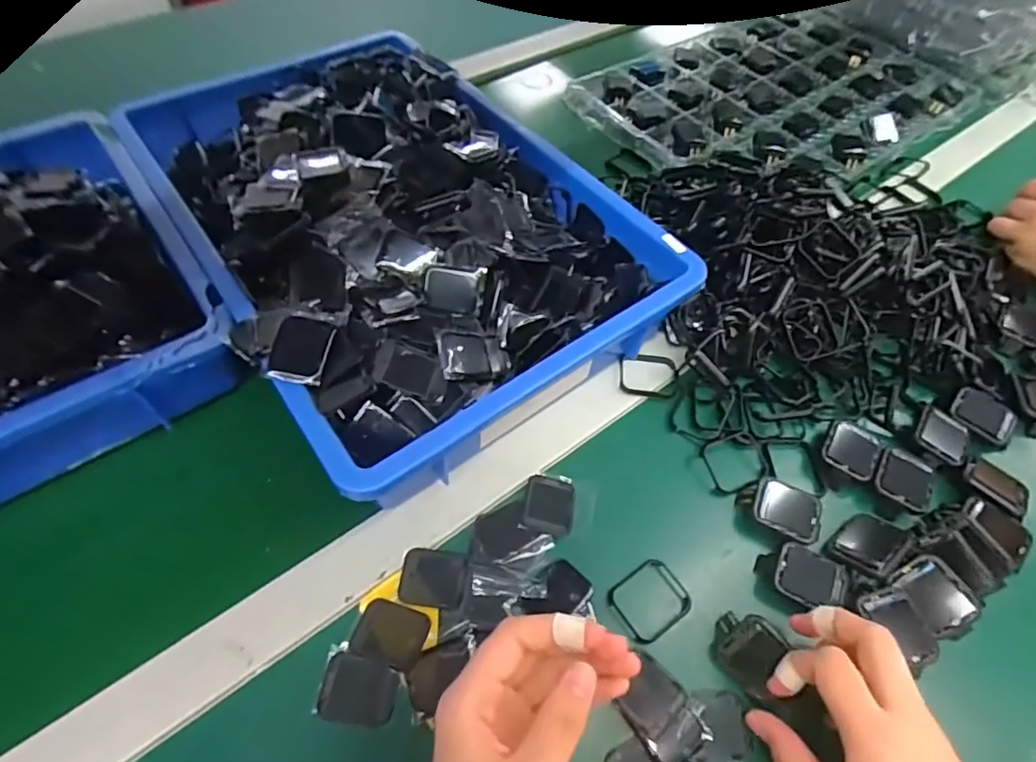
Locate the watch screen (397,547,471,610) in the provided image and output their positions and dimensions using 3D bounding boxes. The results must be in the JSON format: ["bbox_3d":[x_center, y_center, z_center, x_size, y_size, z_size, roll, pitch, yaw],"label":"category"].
[{"bbox_3d":[-0.051,0.119,0.330,0.039,0.004,0.033,9,57,2],"label":"watch screen"}]

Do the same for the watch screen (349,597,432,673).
[{"bbox_3d":[-0.073,0.145,0.312,0.040,0.004,0.031,16,58,7],"label":"watch screen"}]

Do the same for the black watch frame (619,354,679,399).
[{"bbox_3d":[0.102,-0.005,0.423,0.045,0.009,0.034,9,57,3],"label":"black watch frame"}]

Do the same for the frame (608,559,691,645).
[{"bbox_3d":[0.080,0.134,0.332,0.046,0.004,0.038,-28,63,-19],"label":"frame"}]

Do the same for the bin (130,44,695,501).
[{"bbox_3d":[-0.102,-0.131,0.436,0.282,0.104,0.408,-32,64,-21],"label":"bin"}]

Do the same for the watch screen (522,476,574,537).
[{"bbox_3d":[0.021,0.081,0.359,0.031,0.006,0.039,9,57,3],"label":"watch screen"}]

